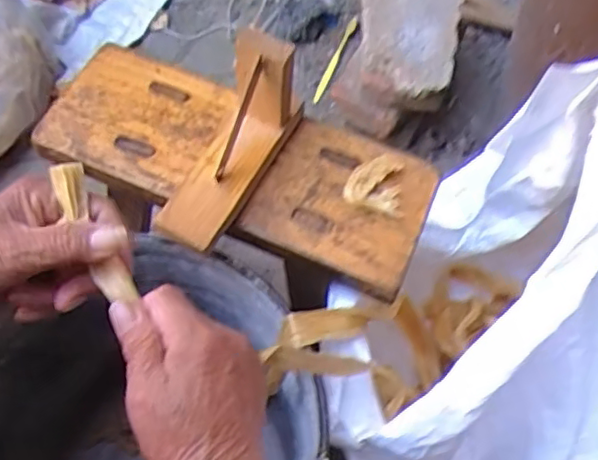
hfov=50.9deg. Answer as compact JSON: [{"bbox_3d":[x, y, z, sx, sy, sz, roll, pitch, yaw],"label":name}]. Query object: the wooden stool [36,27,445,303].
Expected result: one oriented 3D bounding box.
[{"bbox_3d":[-0.058,-0.059,0.478,0.316,0.105,0.150,22,64,9],"label":"wooden stool"}]

